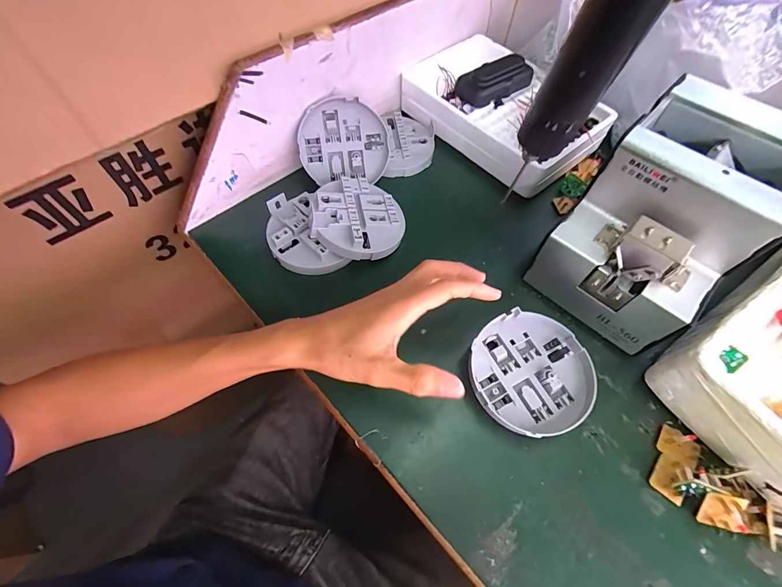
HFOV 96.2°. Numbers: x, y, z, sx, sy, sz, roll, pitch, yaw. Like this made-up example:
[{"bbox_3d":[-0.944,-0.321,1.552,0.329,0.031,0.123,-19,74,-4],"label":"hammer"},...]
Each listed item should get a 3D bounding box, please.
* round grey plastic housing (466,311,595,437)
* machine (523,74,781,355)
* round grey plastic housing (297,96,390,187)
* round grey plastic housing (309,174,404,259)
[{"bbox_3d":[0.121,0.070,0.310,0.105,0.026,0.100,0,60,-1],"label":"round grey plastic housing"},{"bbox_3d":[0.240,-0.062,0.319,0.121,0.151,0.171,41,67,20],"label":"machine"},{"bbox_3d":[-0.055,-0.180,0.415,0.103,0.014,0.092,-4,103,-9],"label":"round grey plastic housing"},{"bbox_3d":[-0.035,-0.082,0.373,0.096,0.022,0.091,25,60,-3],"label":"round grey plastic housing"}]

